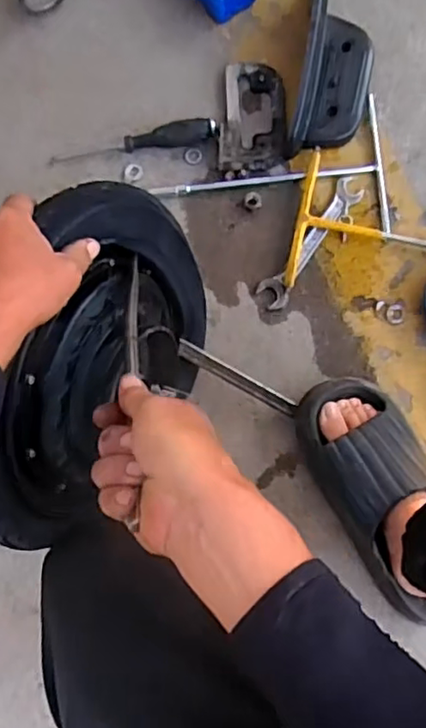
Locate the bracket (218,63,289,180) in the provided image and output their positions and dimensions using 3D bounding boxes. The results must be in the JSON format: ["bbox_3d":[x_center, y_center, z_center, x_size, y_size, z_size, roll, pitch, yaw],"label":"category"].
[{"bbox_3d":[0.048,-0.308,0.788,0.084,0.023,0.147,-4,84,4],"label":"bracket"}]

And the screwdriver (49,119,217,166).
[{"bbox_3d":[-0.100,-0.277,0.784,0.210,0.019,0.026,-8,84,4],"label":"screwdriver"}]

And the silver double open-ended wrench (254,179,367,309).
[{"bbox_3d":[0.121,-0.148,0.767,0.038,0.009,0.184,38,89,7],"label":"silver double open-ended wrench"}]

